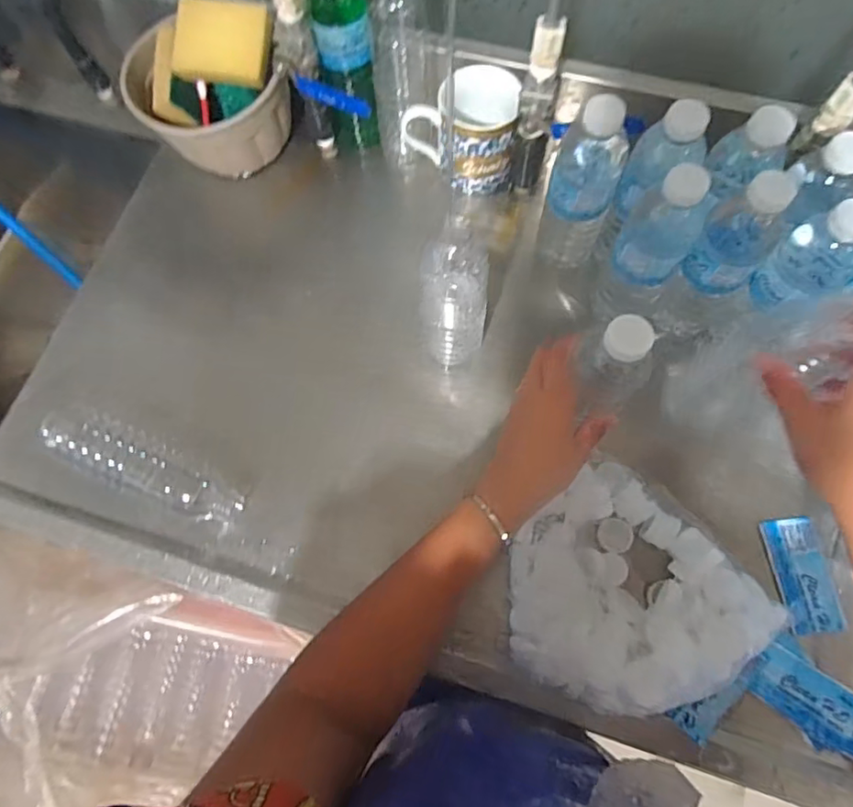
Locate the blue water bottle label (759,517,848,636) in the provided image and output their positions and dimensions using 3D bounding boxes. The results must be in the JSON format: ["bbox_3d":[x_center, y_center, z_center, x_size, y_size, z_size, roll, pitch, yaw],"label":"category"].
[{"bbox_3d":[0.333,0.151,0.504,0.047,0.008,0.097,-3,71,1],"label":"blue water bottle label"}]

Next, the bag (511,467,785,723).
[{"bbox_3d":[0.167,0.166,0.484,0.184,0.042,0.189,-41,74,-12],"label":"bag"}]

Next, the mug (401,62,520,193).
[{"bbox_3d":[0.037,-0.294,0.619,0.120,0.092,0.079,3,71,3],"label":"mug"}]

